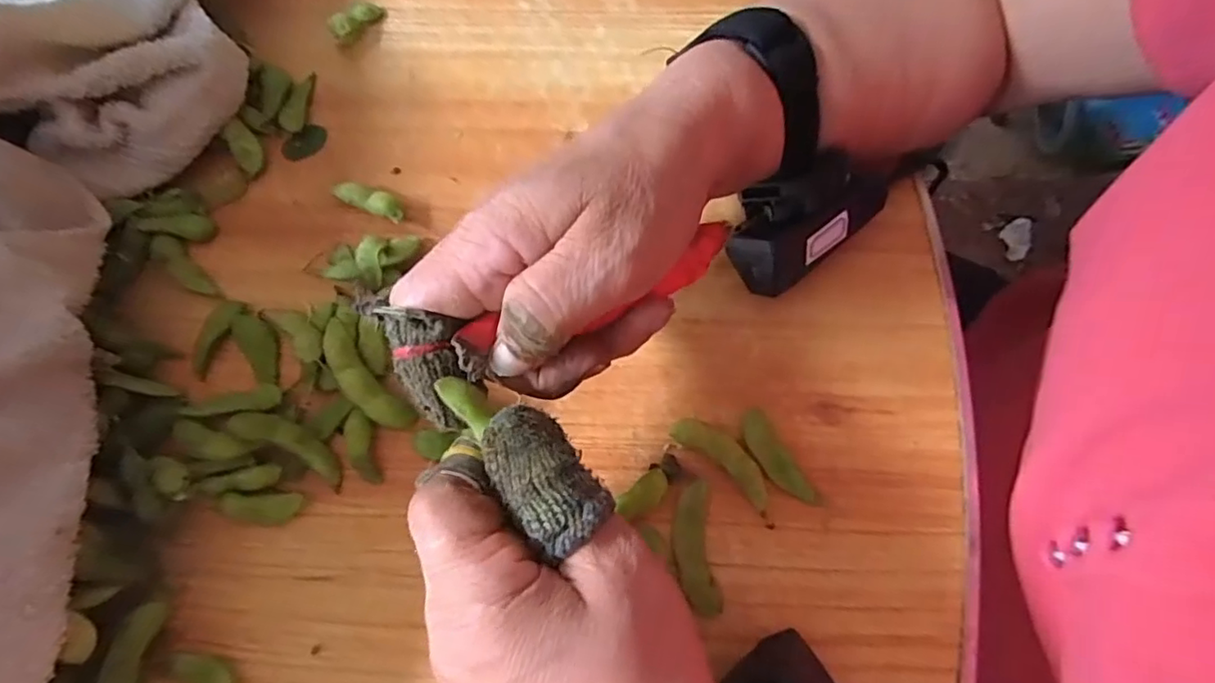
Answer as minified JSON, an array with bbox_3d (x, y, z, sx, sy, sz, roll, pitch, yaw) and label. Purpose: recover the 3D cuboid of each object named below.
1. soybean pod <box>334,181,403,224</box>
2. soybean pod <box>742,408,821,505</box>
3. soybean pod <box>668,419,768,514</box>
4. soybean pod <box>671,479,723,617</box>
[{"bbox_3d":[-0.115,-0.068,0.292,0.036,0.009,0.012,22,72,8],"label":"soybean pod"},{"bbox_3d":[0.070,0.050,0.251,0.015,0.006,0.044,-32,73,-10],"label":"soybean pod"},{"bbox_3d":[0.049,0.049,0.250,0.048,0.007,0.016,41,76,14],"label":"soybean pod"},{"bbox_3d":[0.034,0.080,0.237,0.017,0.010,0.049,-3,70,0],"label":"soybean pod"}]

